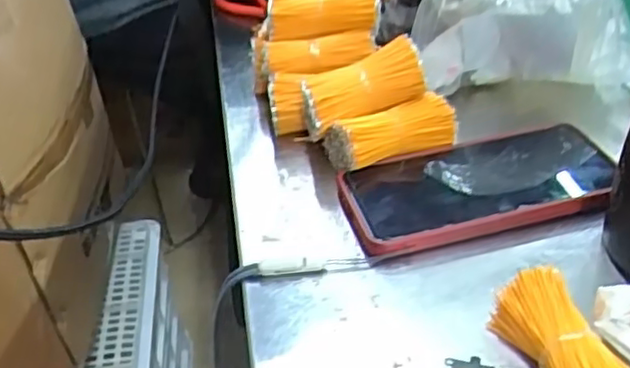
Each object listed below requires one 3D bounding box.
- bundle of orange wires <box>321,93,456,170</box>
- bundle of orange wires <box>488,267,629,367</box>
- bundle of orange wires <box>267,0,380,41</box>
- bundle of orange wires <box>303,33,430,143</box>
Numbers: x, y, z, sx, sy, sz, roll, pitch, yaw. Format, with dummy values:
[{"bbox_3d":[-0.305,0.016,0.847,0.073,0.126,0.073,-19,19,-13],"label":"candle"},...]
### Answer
[{"bbox_3d":[0.053,-0.036,0.456,0.088,0.029,0.032,-16,39,-15],"label":"bundle of orange wires"},{"bbox_3d":[0.114,0.077,0.309,0.036,0.031,0.080,-16,39,-15],"label":"bundle of orange wires"},{"bbox_3d":[0.006,-0.129,0.510,0.081,0.029,0.033,2,38,8],"label":"bundle of orange wires"},{"bbox_3d":[0.033,-0.065,0.458,0.082,0.041,0.032,-19,40,-19],"label":"bundle of orange wires"}]

